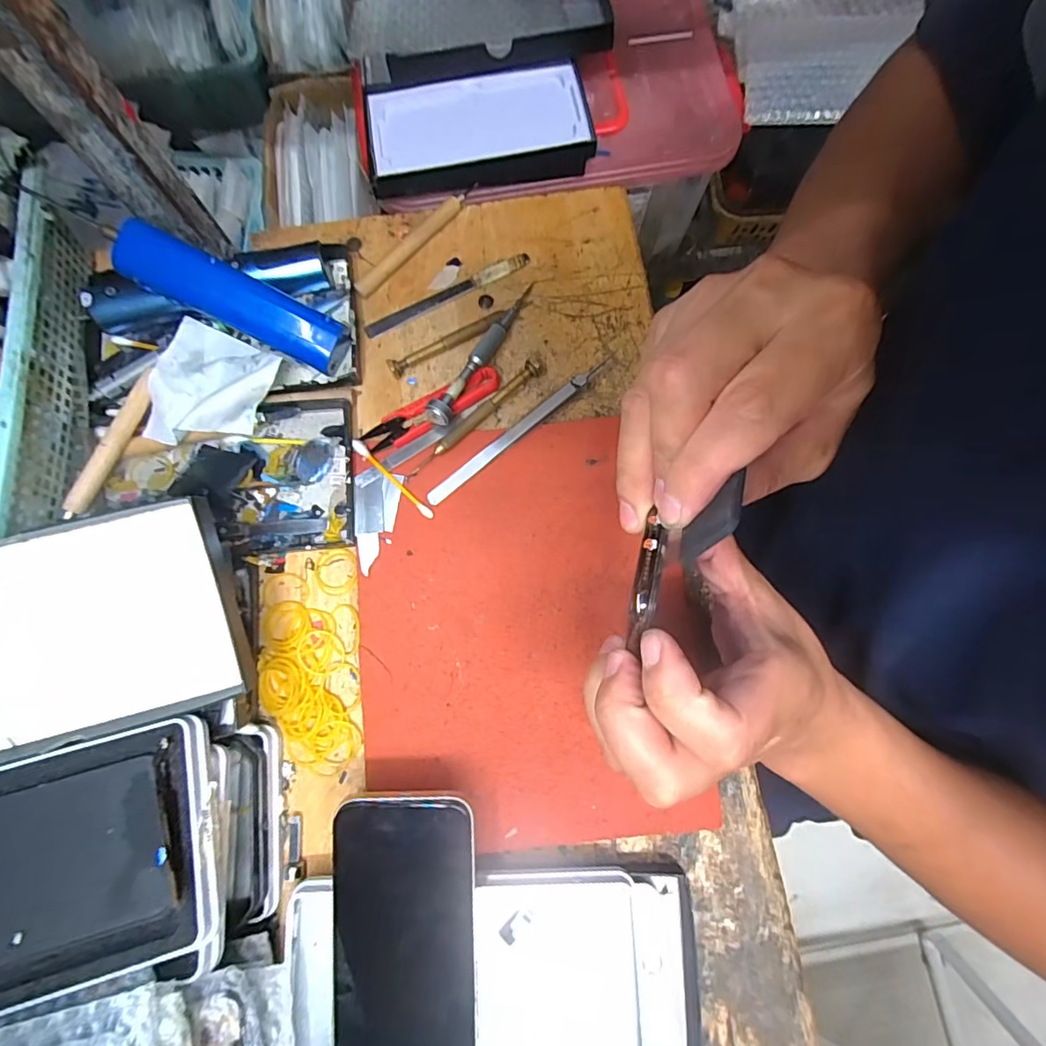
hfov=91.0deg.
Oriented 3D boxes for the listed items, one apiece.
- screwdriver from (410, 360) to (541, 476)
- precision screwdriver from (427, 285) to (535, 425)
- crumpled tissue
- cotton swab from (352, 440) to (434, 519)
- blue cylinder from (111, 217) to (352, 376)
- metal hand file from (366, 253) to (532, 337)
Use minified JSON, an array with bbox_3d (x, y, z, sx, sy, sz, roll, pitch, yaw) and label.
[{"bbox_3d":[-0.030,-0.071,0.342,0.109,0.007,0.009,-43,82,-9],"label":"screwdriver"},{"bbox_3d":[-0.027,-0.113,0.347,0.016,0.016,0.116,30,70,6],"label":"precision screwdriver"},{"bbox_3d":[-0.202,-0.086,0.329,0.082,0.033,0.081,21,79,3],"label":"crumpled tissue"},{"bbox_3d":[-0.085,-0.029,0.334,0.072,0.004,0.007,44,81,8],"label":"cotton swab"},{"bbox_3d":[-0.175,-0.136,0.316,0.130,0.025,0.032,24,78,-18],"label":"blue cylinder"},{"bbox_3d":[-0.054,-0.164,0.369,0.129,0.008,0.012,-27,80,-6],"label":"metal hand file"}]

